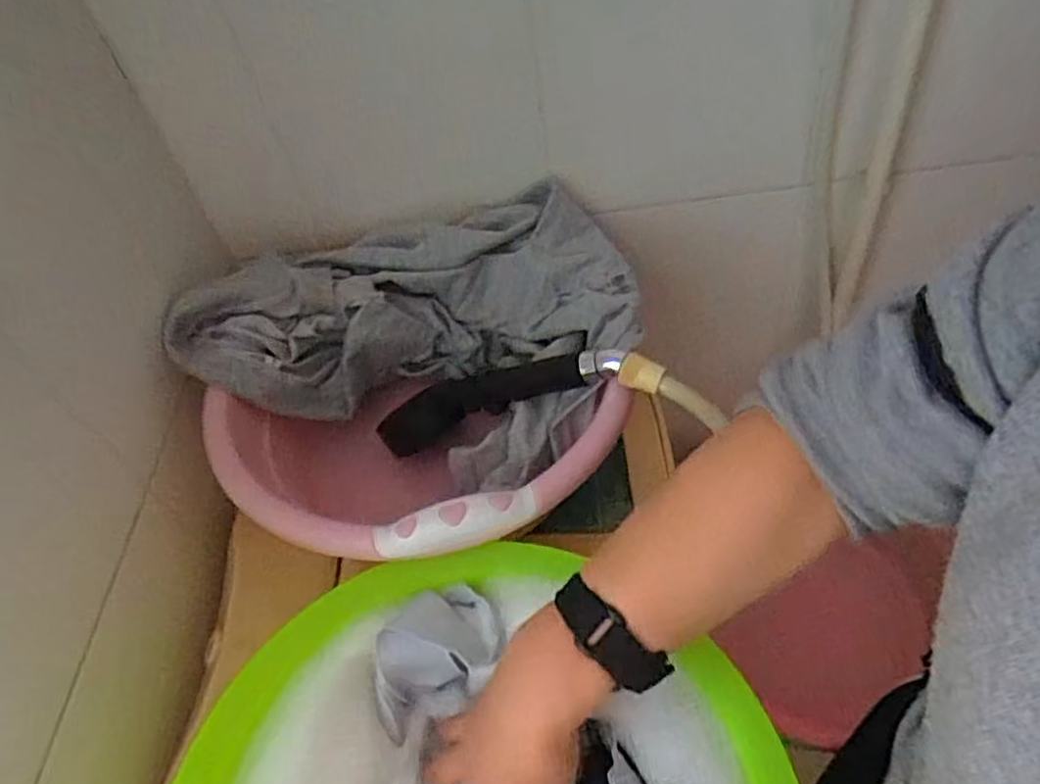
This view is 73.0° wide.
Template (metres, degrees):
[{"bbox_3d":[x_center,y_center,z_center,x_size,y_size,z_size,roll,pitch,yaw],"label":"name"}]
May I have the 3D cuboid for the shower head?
[{"bbox_3d":[-0.009,0.003,0.607,0.270,0.039,0.045,-15,46,28],"label":"shower head"}]

